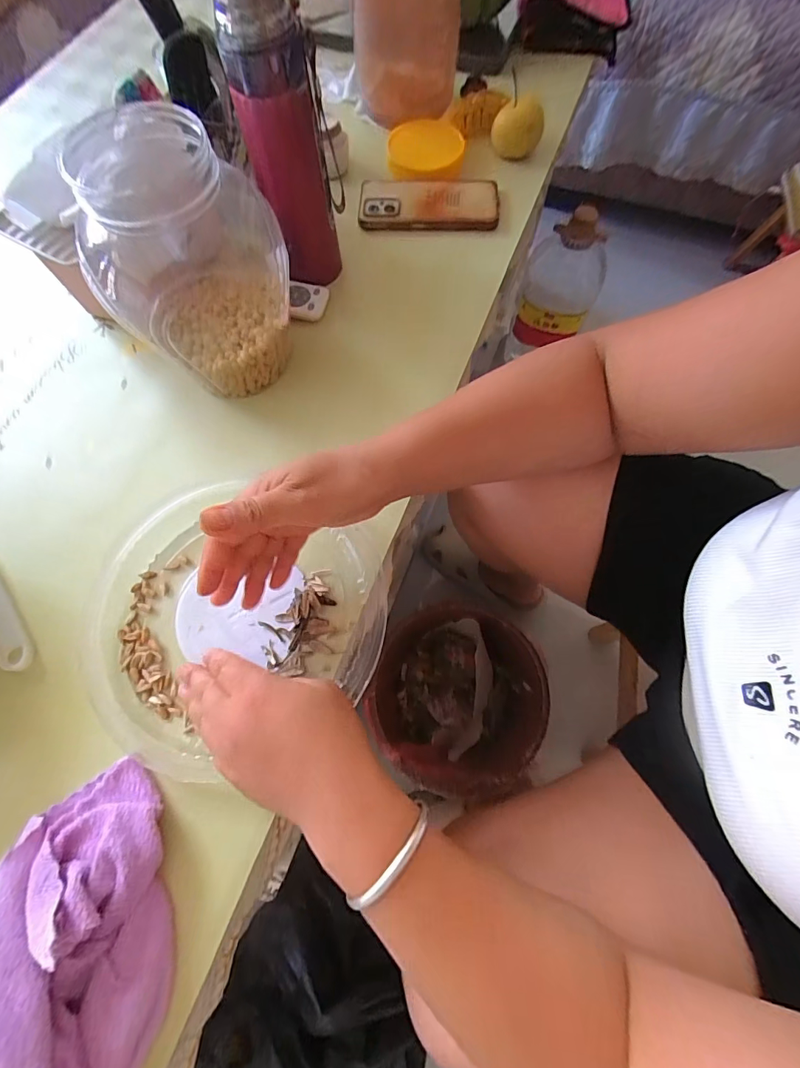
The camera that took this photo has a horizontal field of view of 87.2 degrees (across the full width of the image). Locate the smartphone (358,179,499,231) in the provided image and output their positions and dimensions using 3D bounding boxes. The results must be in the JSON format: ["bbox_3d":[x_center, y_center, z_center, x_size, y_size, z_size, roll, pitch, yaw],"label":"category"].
[{"bbox_3d":[0.034,-0.391,0.495,0.161,0.016,0.076,1,70,1],"label":"smartphone"}]

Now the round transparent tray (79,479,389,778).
[{"bbox_3d":[-0.139,0.066,0.339,0.236,0.023,0.216,20,72,10],"label":"round transparent tray"}]

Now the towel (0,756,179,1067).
[{"bbox_3d":[-0.211,0.271,0.242,0.134,0.046,0.223,22,72,9],"label":"towel"}]

